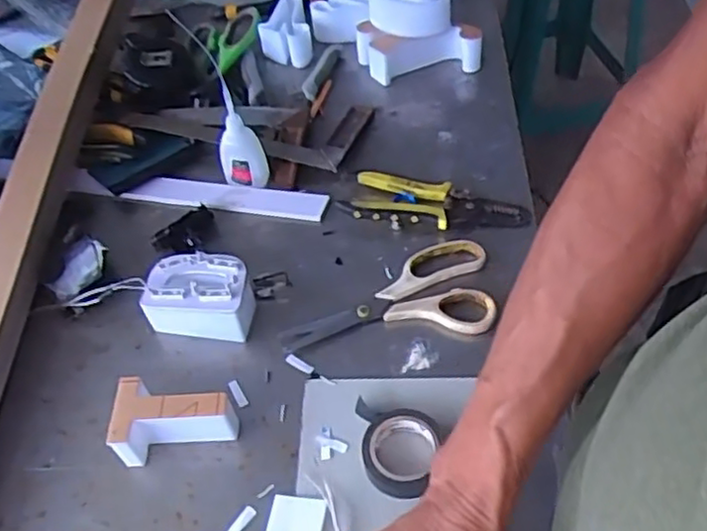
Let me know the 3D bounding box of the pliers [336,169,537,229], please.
[{"bbox_3d":[0.077,-0.059,0.646,0.166,0.022,0.056,5,52,10],"label":"pliers"}]

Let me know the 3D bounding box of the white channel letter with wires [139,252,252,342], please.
[{"bbox_3d":[-0.128,0.026,0.579,0.083,0.052,0.052,2,51,8],"label":"white channel letter with wires"}]

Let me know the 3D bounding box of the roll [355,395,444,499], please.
[{"bbox_3d":[0.034,0.127,0.498,0.057,0.018,0.078,-9,51,-1],"label":"roll"}]

